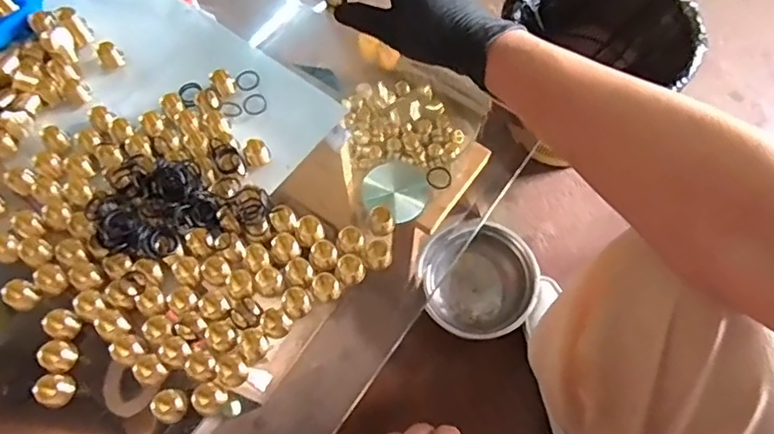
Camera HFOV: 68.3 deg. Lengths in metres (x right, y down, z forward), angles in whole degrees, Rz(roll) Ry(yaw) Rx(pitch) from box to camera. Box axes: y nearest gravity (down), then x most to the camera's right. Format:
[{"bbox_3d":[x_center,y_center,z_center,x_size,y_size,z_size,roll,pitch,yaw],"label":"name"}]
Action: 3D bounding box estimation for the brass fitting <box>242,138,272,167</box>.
[{"bbox_3d":[-0.102,-0.051,0.449,0.019,0.014,0.016,-15,67,-8],"label":"brass fitting"}]

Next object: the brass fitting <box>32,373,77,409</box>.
[{"bbox_3d":[-0.220,0.115,0.377,0.017,0.019,0.021,18,67,7],"label":"brass fitting"}]

